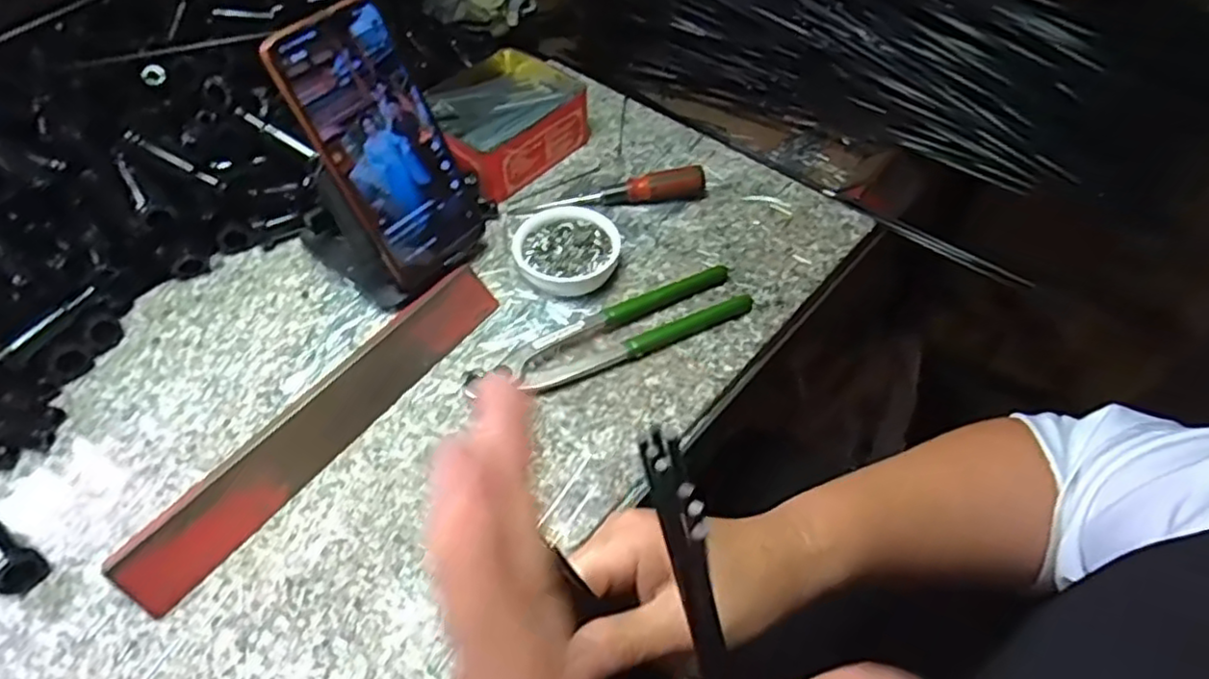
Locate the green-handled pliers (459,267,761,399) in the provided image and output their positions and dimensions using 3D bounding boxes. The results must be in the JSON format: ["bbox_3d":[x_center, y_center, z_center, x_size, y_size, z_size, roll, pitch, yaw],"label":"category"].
[{"bbox_3d":[0.004,-0.004,0.454,0.195,0.013,0.048,-23,56,-18],"label":"green-handled pliers"}]

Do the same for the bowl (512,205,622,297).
[{"bbox_3d":[-0.025,-0.059,0.487,0.068,0.027,0.068,1,52,-1],"label":"bowl"}]

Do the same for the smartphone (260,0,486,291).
[{"bbox_3d":[-0.134,-0.118,0.432,0.011,0.162,0.077,12,48,40],"label":"smartphone"}]

